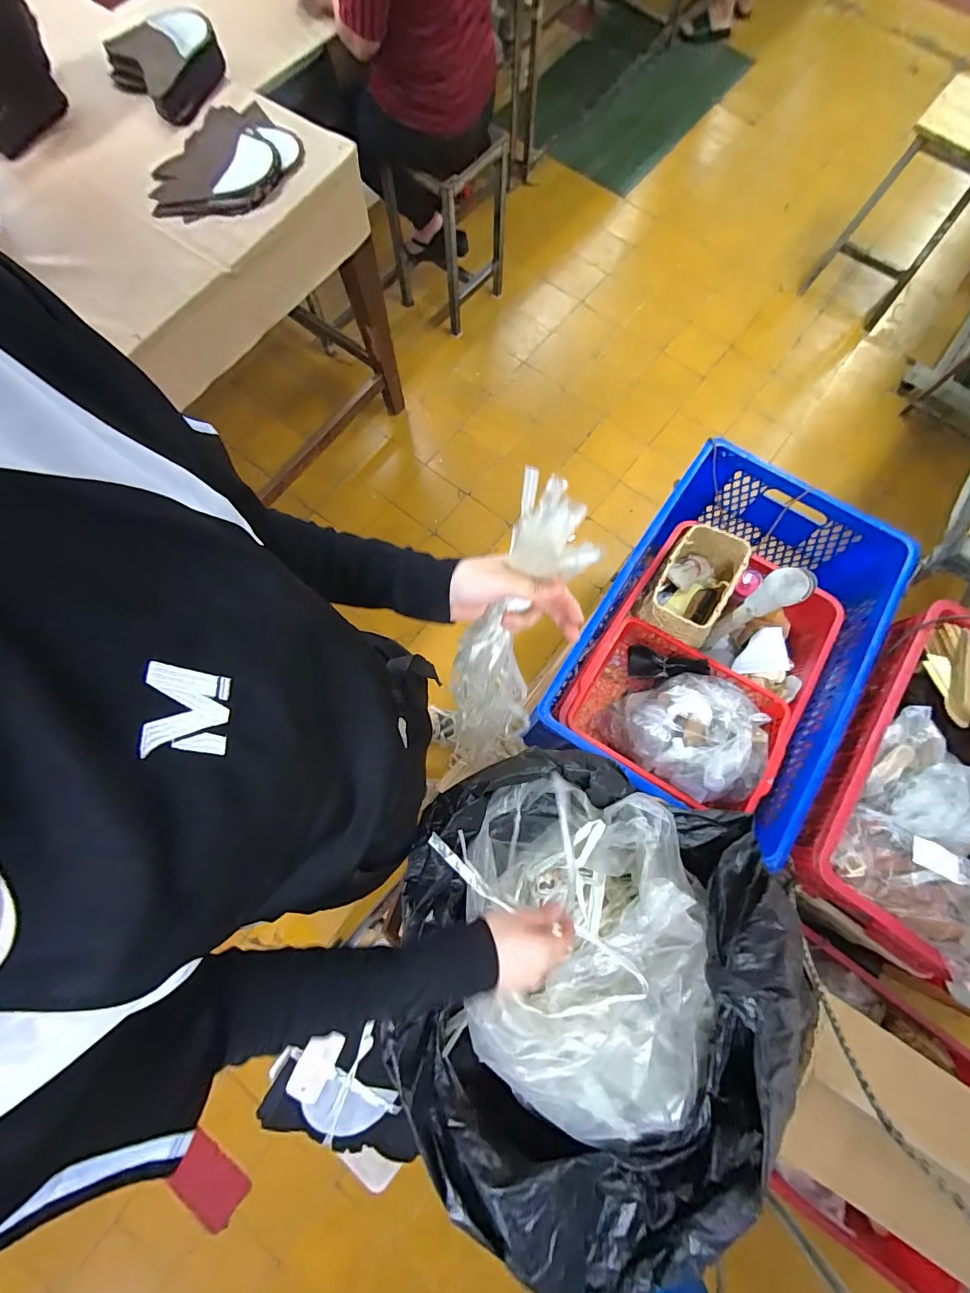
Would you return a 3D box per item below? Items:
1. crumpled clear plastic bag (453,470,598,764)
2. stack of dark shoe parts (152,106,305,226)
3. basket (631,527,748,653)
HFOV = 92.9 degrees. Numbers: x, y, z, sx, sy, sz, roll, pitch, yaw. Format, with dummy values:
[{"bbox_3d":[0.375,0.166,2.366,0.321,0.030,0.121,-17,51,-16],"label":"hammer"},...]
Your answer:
[{"bbox_3d":[0.024,0.000,0.475,0.095,0.329,0.072,30,51,7],"label":"crumpled clear plastic bag"},{"bbox_3d":[-0.574,-1.040,0.990,0.276,0.027,0.324,42,80,10],"label":"stack of dark shoe parts"},{"bbox_3d":[0.462,-0.137,1.058,0.156,0.152,0.251,30,78,8],"label":"basket"}]

